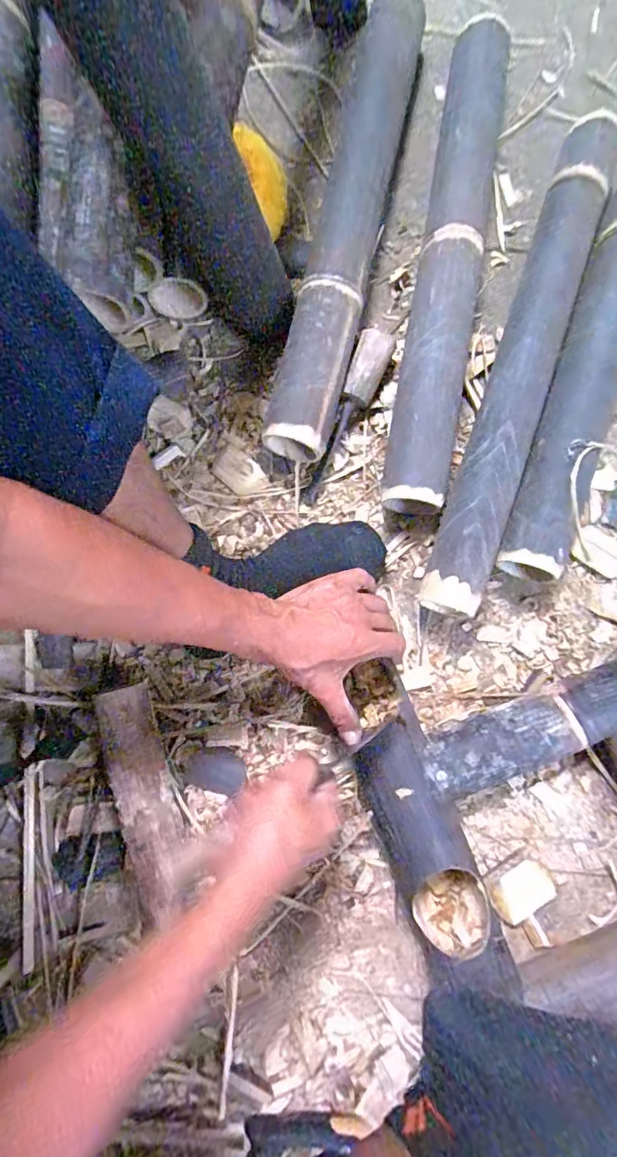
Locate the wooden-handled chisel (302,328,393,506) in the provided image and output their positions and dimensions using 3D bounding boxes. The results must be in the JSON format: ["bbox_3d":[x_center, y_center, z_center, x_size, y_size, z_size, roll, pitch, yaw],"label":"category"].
[{"bbox_3d":[0.039,-0.185,0.576,0.037,0.029,0.205,27,102,7],"label":"wooden-handled chisel"}]

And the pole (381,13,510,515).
[{"bbox_3d":[0.162,-0.360,0.573,0.077,0.072,0.587,10,83,4],"label":"pole"}]

